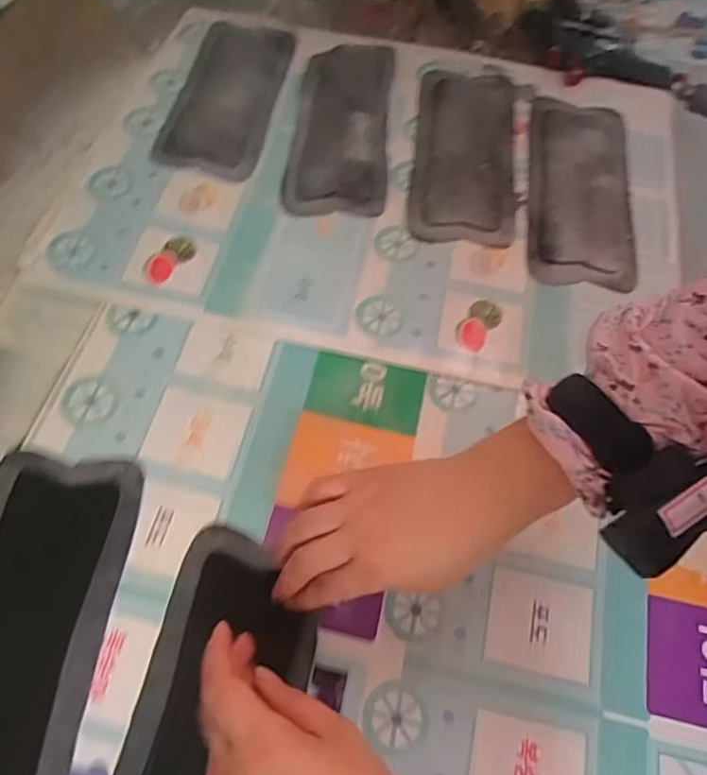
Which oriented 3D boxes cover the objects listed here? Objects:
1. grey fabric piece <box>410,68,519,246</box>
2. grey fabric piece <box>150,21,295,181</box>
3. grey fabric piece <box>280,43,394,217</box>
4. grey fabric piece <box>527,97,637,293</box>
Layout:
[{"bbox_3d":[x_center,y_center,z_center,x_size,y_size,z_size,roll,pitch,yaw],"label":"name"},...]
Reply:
[{"bbox_3d":[0.107,-0.224,0.574,0.095,0.010,0.212,6,66,0],"label":"grey fabric piece"},{"bbox_3d":[-0.125,-0.291,0.591,0.088,0.013,0.203,12,66,3],"label":"grey fabric piece"},{"bbox_3d":[-0.012,-0.255,0.578,0.094,0.019,0.216,4,66,0],"label":"grey fabric piece"},{"bbox_3d":[0.211,-0.186,0.560,0.095,0.013,0.220,7,66,1],"label":"grey fabric piece"}]

